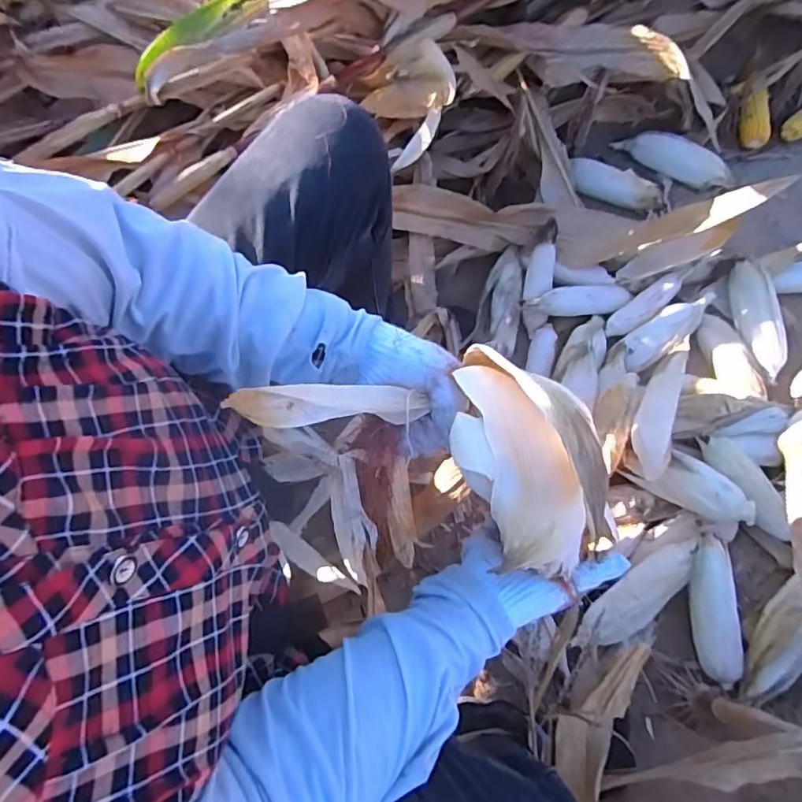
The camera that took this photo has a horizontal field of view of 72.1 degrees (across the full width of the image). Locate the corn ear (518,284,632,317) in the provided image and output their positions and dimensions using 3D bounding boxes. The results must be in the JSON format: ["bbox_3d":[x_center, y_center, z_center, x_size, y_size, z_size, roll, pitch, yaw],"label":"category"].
[{"bbox_3d":[0.311,-0.180,0.965,0.201,0.039,0.047,-5,69,-2],"label":"corn ear"}]

